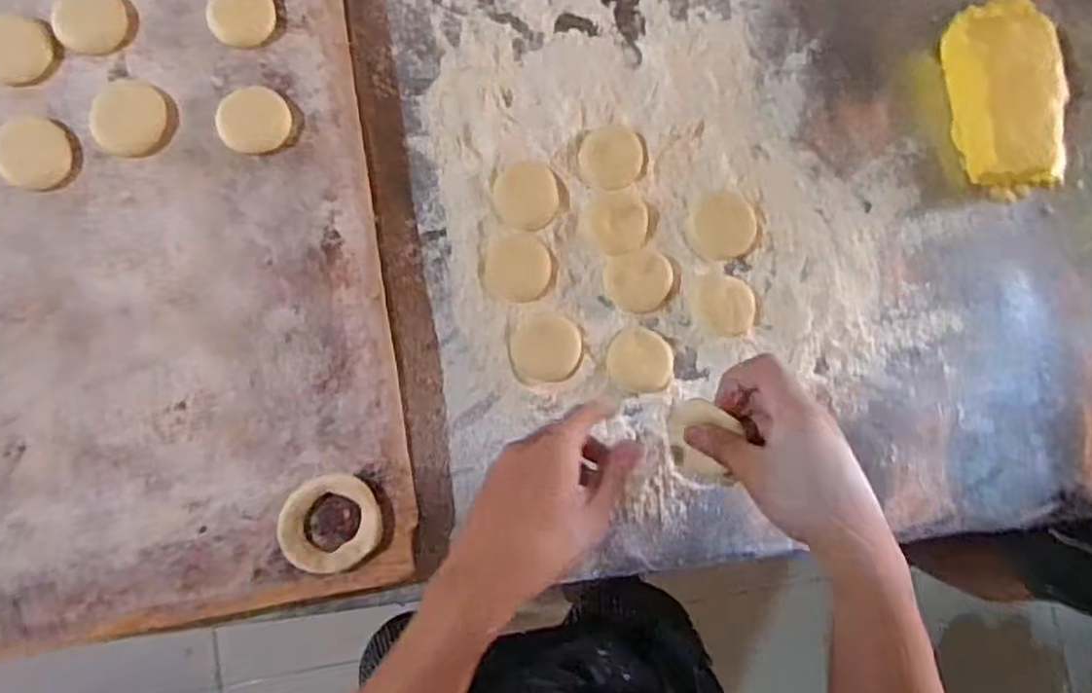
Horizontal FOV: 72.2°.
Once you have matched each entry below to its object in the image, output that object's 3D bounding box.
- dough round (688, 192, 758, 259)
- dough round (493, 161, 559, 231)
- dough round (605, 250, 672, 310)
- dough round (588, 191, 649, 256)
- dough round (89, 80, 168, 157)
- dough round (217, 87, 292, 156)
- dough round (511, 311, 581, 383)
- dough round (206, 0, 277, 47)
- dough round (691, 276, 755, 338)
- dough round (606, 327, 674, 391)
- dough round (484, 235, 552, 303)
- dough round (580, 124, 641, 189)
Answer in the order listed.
[{"bbox_3d":[0.138,-0.094,0.582,0.052,0.004,0.050,0,85,-5],"label":"dough round"},{"bbox_3d":[-0.015,-0.115,0.569,0.048,0.004,0.051,-2,85,-6],"label":"dough round"},{"bbox_3d":[0.072,-0.050,0.574,0.050,0.008,0.045,-15,85,-5],"label":"dough round"},{"bbox_3d":[0.056,-0.095,0.571,0.045,0.009,0.046,2,85,-5],"label":"dough round"},{"bbox_3d":[-0.293,-0.161,0.526,0.049,0.005,0.055,0,85,-6],"label":"dough round"},{"bbox_3d":[-0.208,-0.161,0.533,0.050,0.005,0.049,0,85,-5],"label":"dough round"},{"bbox_3d":[0.001,0.001,0.568,0.051,0.004,0.050,0,84,-4],"label":"dough round"},{"bbox_3d":[-0.219,-0.240,0.538,0.044,0.008,0.046,0,85,-5],"label":"dough round"},{"bbox_3d":[0.139,-0.031,0.578,0.050,0.016,0.045,2,85,-5],"label":"dough round"},{"bbox_3d":[0.072,0.010,0.570,0.050,0.008,0.047,0,85,-5],"label":"dough round"},{"bbox_3d":[-0.021,-0.059,0.569,0.049,0.004,0.050,-2,85,-6],"label":"dough round"},{"bbox_3d":[0.050,-0.145,0.578,0.047,0.009,0.049,0,85,-5],"label":"dough round"}]

